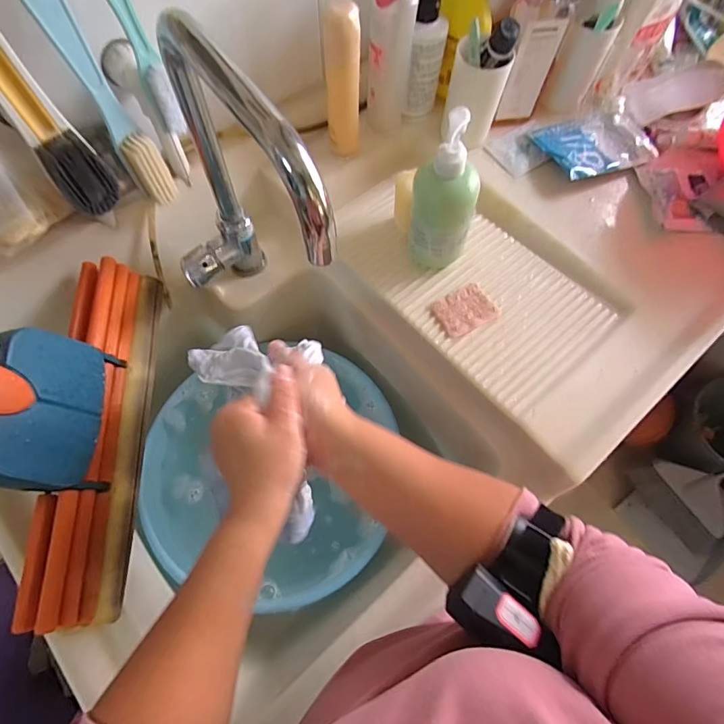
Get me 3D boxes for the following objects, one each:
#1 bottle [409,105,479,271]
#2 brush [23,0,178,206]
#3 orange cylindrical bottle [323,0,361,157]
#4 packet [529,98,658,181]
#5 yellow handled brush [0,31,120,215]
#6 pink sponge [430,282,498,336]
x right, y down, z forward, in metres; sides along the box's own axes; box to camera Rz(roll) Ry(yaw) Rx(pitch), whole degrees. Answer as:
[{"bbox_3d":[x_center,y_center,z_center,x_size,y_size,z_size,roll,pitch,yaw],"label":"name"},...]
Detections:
[{"bbox_3d":[0.091,-0.174,0.475,0.071,0.178,0.064,18,68,6],"label":"bottle"},{"bbox_3d":[-0.235,-0.240,0.414,0.035,0.217,0.026,-37,73,-15],"label":"brush"},{"bbox_3d":[-0.023,-0.330,0.530,0.039,0.167,0.032,-5,67,-3],"label":"orange cylindrical bottle"},{"bbox_3d":[0.325,-0.308,0.615,0.151,0.018,0.105,-19,69,-9],"label":"packet"},{"bbox_3d":[-0.277,-0.207,0.383,0.047,0.181,0.031,-38,73,-16],"label":"yellow handled brush"},{"bbox_3d":[0.124,-0.063,0.527,0.067,0.007,0.055,-26,70,-11],"label":"pink sponge"}]

